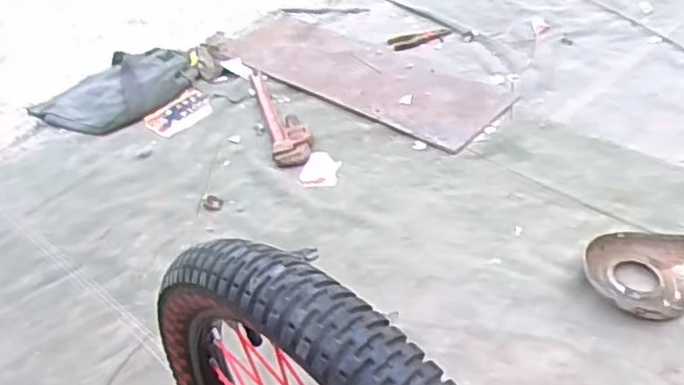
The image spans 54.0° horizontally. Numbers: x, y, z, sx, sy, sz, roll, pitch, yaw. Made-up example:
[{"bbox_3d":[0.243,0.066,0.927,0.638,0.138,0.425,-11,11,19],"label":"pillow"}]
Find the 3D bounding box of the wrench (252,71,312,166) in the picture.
[{"bbox_3d":[-0.120,-0.159,1.366,0.082,0.026,0.321,-11,41,-8],"label":"wrench"}]

